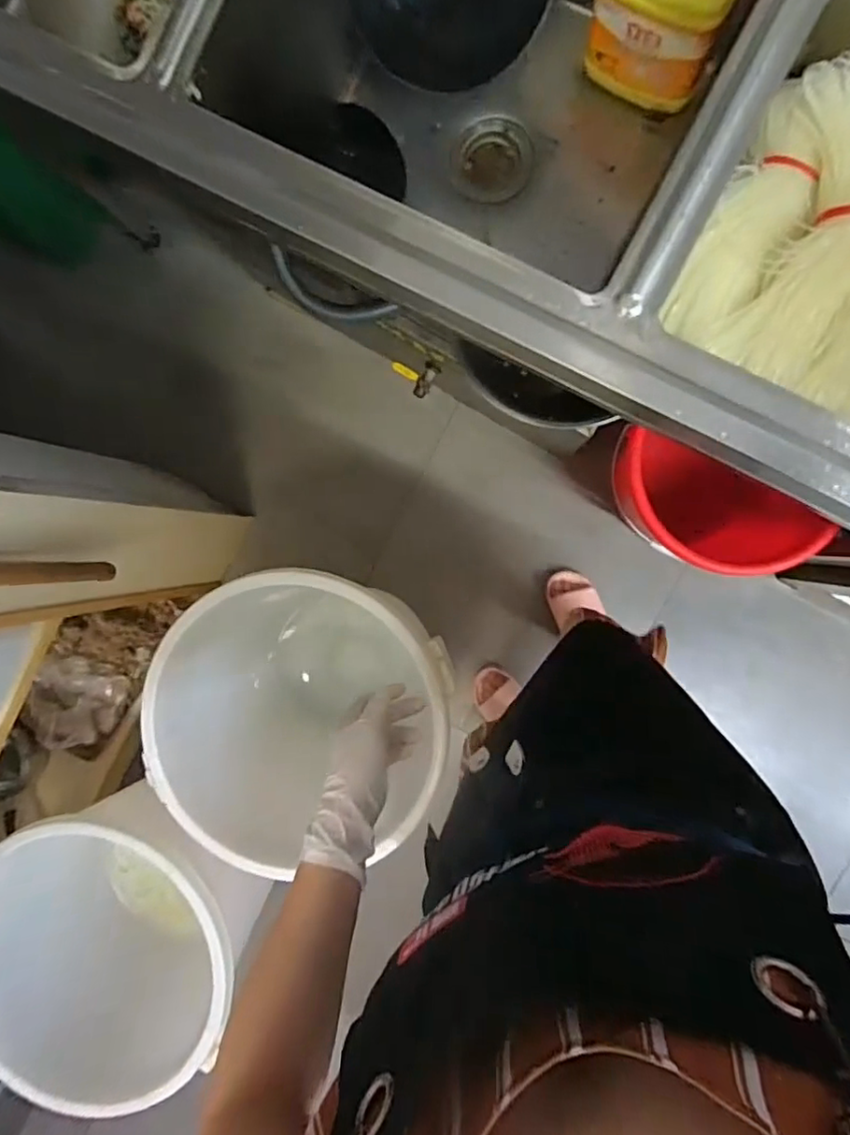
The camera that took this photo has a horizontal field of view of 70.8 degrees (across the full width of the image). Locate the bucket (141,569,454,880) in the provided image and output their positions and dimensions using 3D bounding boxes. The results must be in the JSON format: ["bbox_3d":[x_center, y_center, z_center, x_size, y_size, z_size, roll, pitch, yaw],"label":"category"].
[{"bbox_3d":[-0.174,0.222,1.087,0.456,0.452,0.432,0,92,6],"label":"bucket"}]

